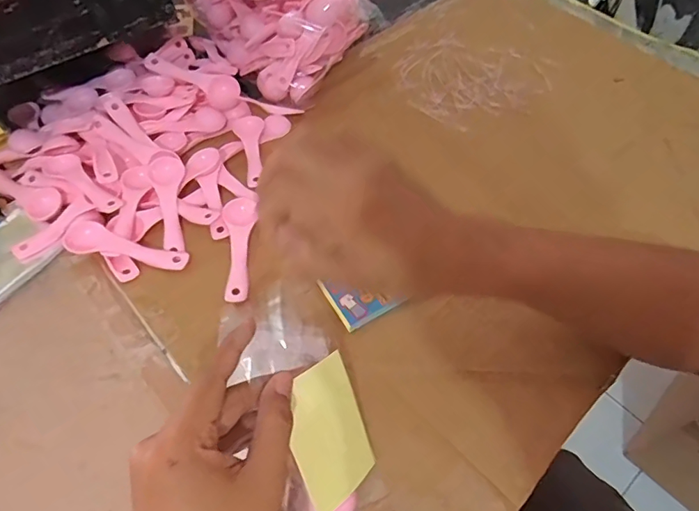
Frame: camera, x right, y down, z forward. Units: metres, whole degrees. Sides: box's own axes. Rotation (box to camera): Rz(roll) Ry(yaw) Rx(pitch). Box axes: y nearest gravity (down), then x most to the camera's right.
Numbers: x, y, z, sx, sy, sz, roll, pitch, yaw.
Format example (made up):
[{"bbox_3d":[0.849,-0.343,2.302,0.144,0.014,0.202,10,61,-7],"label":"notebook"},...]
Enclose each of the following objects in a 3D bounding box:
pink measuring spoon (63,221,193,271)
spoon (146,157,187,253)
[{"bbox_3d":[-0.206,-0.008,0.432,0.112,0.015,0.031,8,55,6],"label":"pink measuring spoon"},{"bbox_3d":[-0.175,-0.055,0.461,0.034,0.018,0.111,-17,60,-13],"label":"spoon"}]

